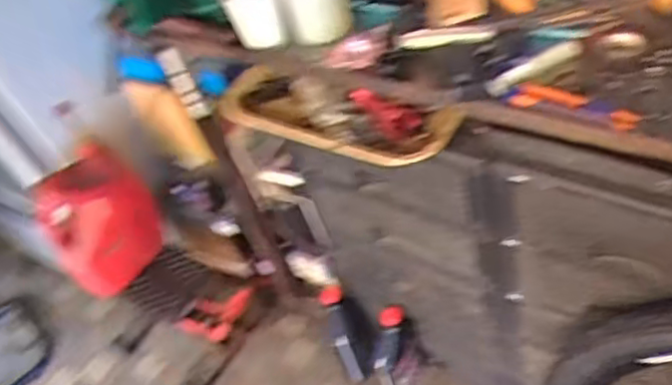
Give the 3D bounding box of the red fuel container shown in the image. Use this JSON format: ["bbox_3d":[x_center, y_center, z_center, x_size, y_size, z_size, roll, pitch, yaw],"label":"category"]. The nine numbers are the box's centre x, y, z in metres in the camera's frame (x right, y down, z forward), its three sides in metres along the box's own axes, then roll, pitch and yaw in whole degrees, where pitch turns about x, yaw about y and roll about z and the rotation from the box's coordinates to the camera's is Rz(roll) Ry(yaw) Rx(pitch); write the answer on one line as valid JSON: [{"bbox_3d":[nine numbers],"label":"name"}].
[{"bbox_3d":[-0.501,0.052,1.448,0.231,0.290,0.162,-21,46,-17],"label":"red fuel container"}]

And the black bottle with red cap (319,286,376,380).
[{"bbox_3d":[0.033,0.308,1.454,0.071,0.245,0.075,-16,18,5],"label":"black bottle with red cap"}]

